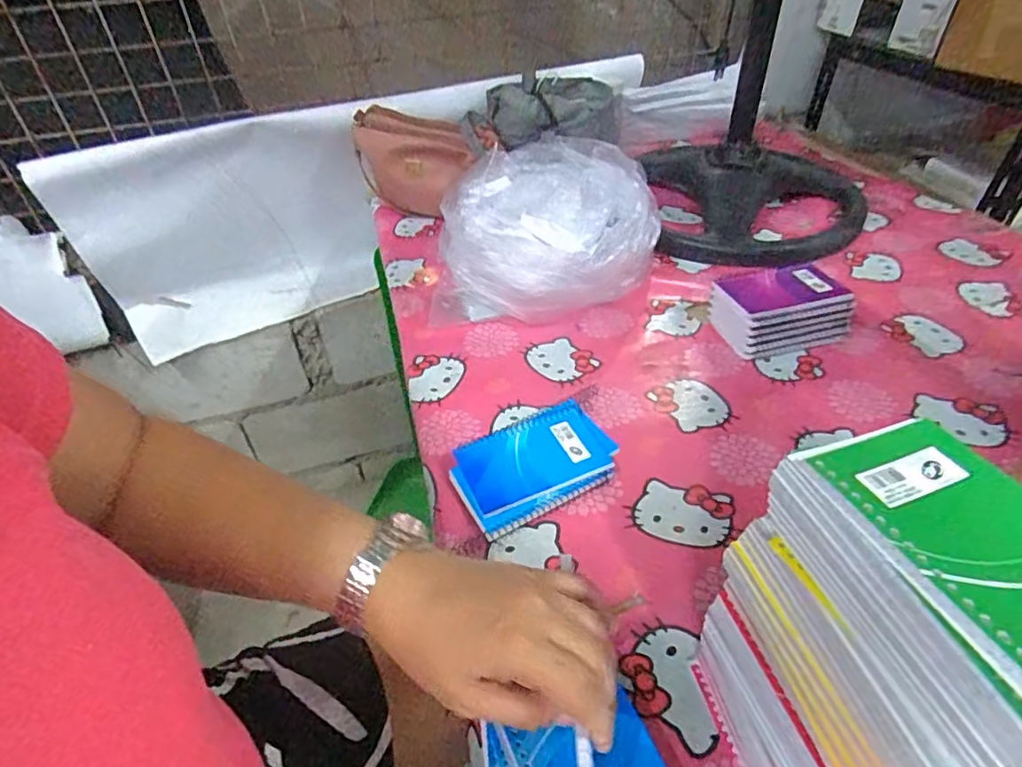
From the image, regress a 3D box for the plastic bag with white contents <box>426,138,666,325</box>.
[{"bbox_3d":[0.047,-0.201,0.779,0.283,0.146,0.257,4,42,9],"label":"plastic bag with white contents"}]

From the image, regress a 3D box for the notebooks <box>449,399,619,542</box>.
[{"bbox_3d":[0.024,0.076,0.554,0.155,0.023,0.099,-22,44,-20],"label":"notebooks"}]

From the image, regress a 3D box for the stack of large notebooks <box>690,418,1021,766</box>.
[{"bbox_3d":[0.185,0.146,0.303,0.102,0.231,0.148,-12,42,-9],"label":"stack of large notebooks"}]

